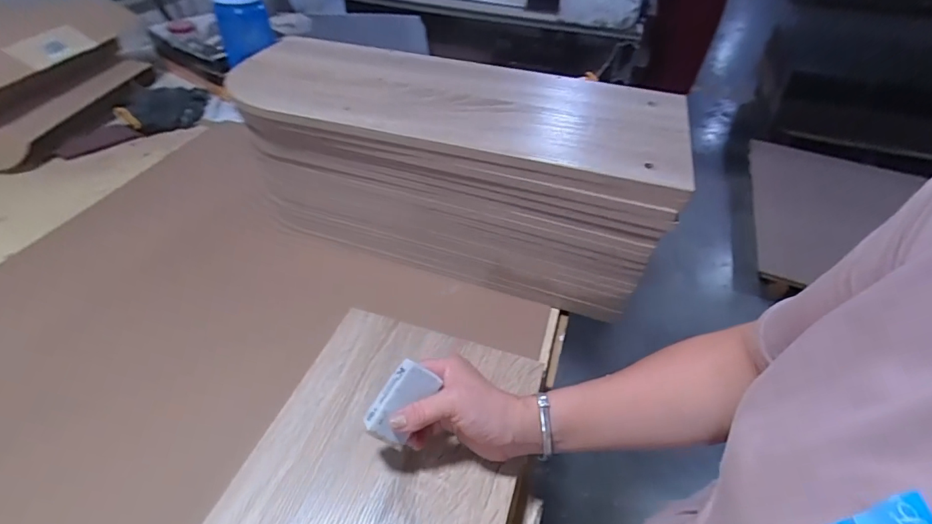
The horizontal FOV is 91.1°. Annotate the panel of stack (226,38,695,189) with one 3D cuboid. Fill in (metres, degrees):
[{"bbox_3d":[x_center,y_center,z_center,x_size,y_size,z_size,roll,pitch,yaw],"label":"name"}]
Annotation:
[{"bbox_3d":[-0.024,-0.217,0.593,0.587,0.021,0.245,13,46,10],"label":"panel of stack"}]

